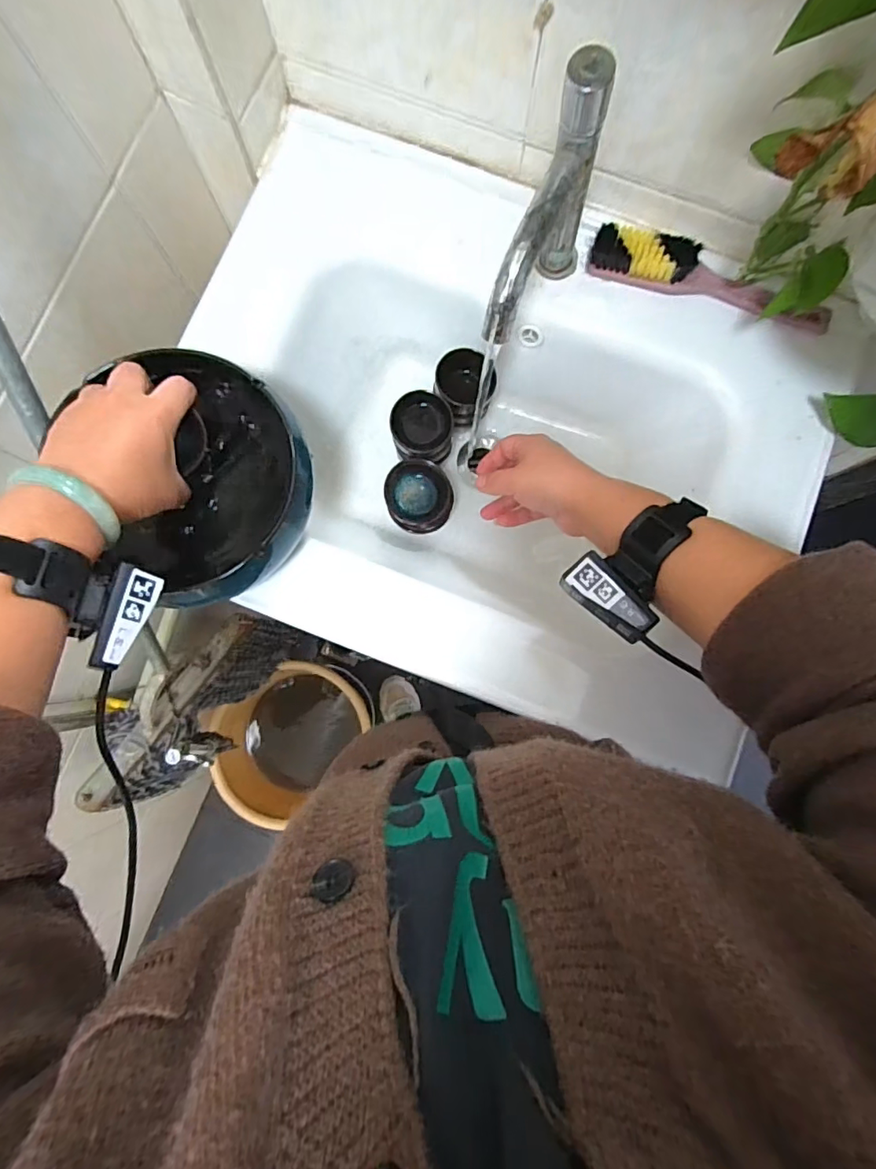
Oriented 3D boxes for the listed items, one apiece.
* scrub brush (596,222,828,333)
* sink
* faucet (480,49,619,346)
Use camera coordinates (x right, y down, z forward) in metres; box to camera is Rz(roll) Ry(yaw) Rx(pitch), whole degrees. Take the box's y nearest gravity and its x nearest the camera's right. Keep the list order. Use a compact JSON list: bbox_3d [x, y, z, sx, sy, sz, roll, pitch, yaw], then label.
[{"bbox_3d":[0.251,-0.278,0.477,0.225,0.037,0.032,19,81,0],"label":"scrub brush"},{"bbox_3d":[0.041,-0.120,0.535,0.580,0.148,0.419,22,81,1],"label":"sink"},{"bbox_3d":[0.086,-0.262,0.401,0.054,0.182,0.158,19,81,0],"label":"faucet"}]

